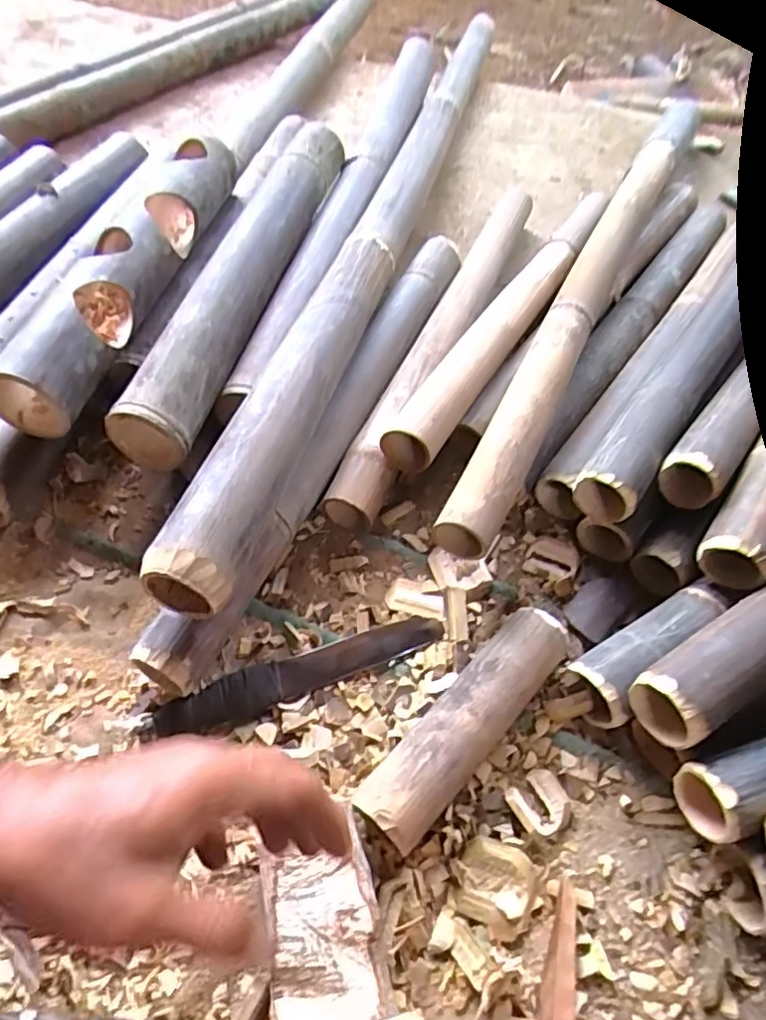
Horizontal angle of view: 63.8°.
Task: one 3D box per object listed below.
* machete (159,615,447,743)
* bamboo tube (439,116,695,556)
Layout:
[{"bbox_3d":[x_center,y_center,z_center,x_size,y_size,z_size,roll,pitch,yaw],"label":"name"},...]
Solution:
[{"bbox_3d":[-0.068,0.141,0.541,0.254,0.021,0.039,-19,59,-16],"label":"machete"},{"bbox_3d":[0.255,-0.279,0.761,0.065,0.049,0.836,25,57,13],"label":"bamboo tube"}]

